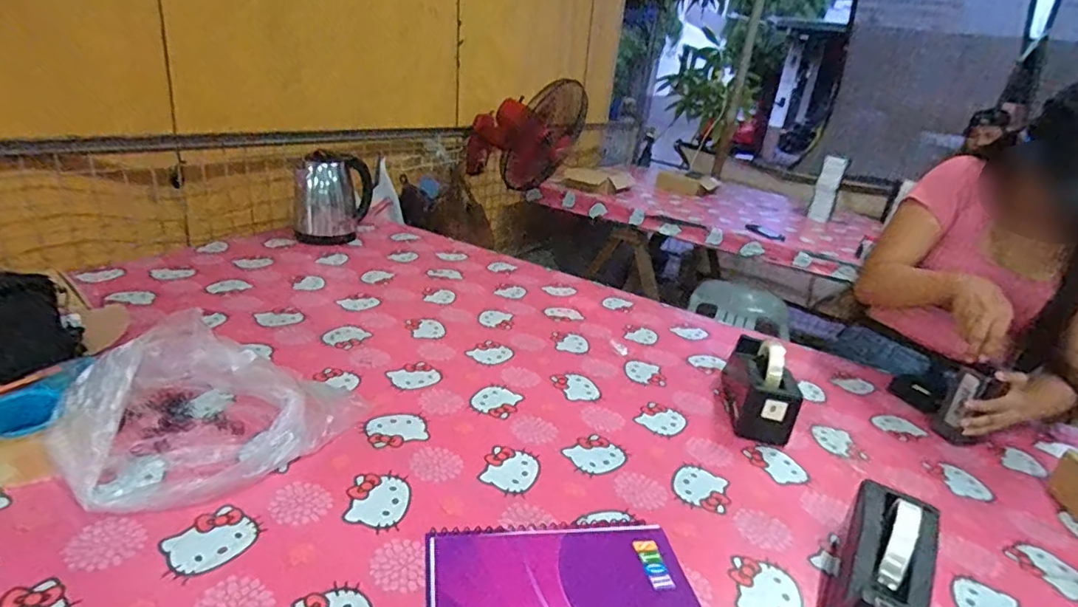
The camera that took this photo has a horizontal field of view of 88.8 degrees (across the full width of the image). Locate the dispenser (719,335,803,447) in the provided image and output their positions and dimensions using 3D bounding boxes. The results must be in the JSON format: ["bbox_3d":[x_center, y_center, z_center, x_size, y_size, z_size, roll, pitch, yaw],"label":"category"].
[{"bbox_3d":[0.356,0.124,0.893,0.083,0.117,0.201,11,24,6],"label":"dispenser"}]

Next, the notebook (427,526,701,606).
[{"bbox_3d":[0.013,0.145,0.275,0.131,0.007,0.085,2,24,-13],"label":"notebook"}]

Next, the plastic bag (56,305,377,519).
[{"bbox_3d":[-0.404,0.127,0.682,0.272,0.102,0.290,12,24,10],"label":"plastic bag"}]

